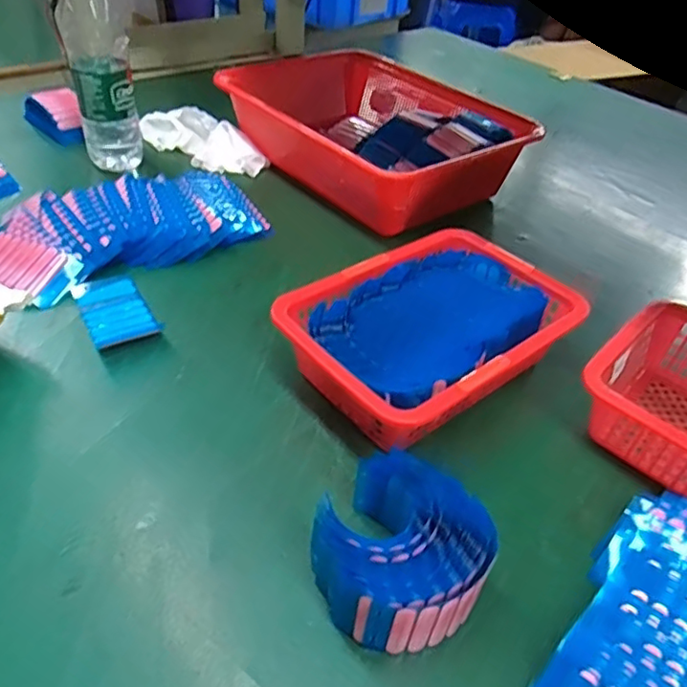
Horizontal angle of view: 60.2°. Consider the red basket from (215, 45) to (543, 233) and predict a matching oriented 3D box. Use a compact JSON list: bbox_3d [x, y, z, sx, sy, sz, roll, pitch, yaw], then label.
[{"bbox_3d":[0.042,-0.277,0.773,0.275,0.096,0.368,-26,50,-33],"label":"red basket"}]

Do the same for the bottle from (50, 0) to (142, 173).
[{"bbox_3d":[-0.283,-0.312,0.685,0.072,0.223,0.064,-10,43,-19],"label":"bottle"}]

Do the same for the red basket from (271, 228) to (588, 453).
[{"bbox_3d":[0.069,-0.004,0.483,0.229,0.067,0.158,-26,50,-33],"label":"red basket"}]

